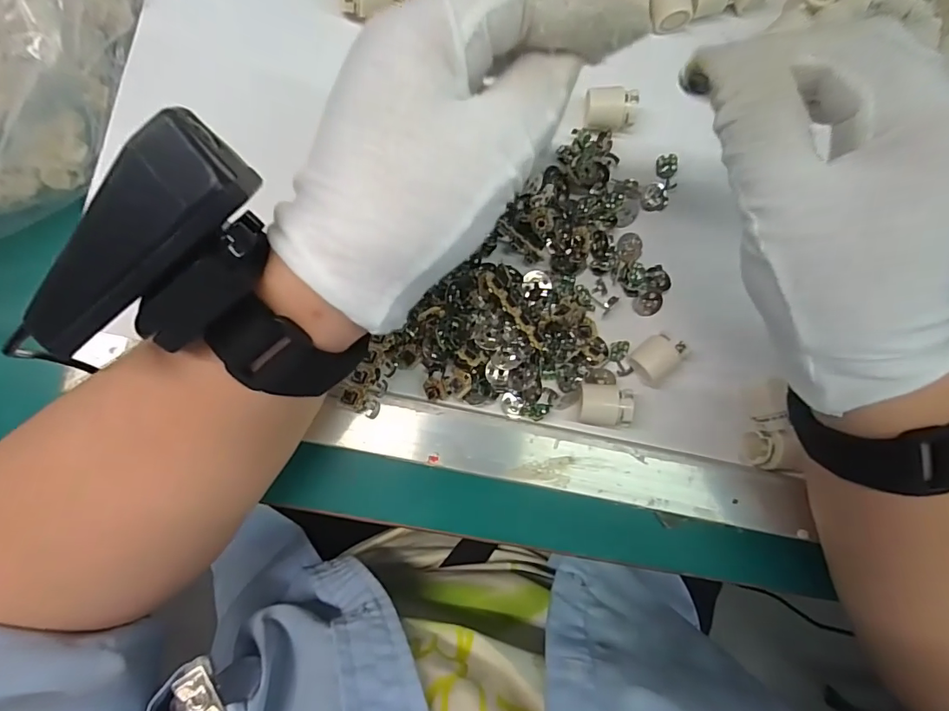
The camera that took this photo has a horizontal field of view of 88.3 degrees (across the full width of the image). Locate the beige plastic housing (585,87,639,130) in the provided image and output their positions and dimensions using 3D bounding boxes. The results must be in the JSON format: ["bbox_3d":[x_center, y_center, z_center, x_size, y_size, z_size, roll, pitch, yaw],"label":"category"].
[{"bbox_3d":[0.072,-0.132,0.264,0.028,0.017,0.017,-1,84,-6],"label":"beige plastic housing"}]

